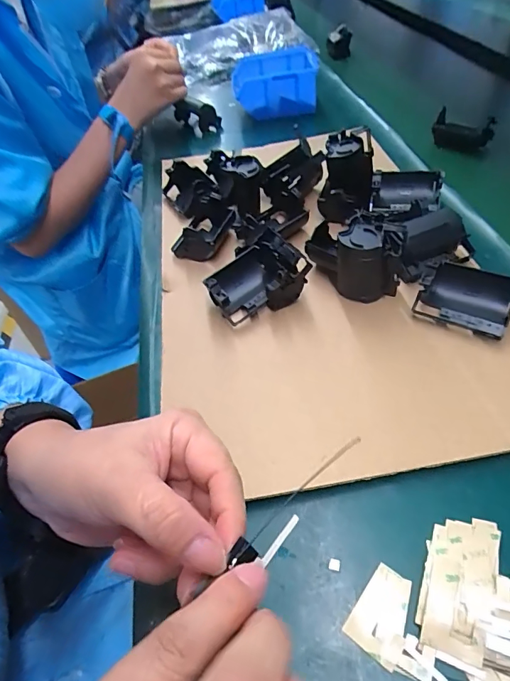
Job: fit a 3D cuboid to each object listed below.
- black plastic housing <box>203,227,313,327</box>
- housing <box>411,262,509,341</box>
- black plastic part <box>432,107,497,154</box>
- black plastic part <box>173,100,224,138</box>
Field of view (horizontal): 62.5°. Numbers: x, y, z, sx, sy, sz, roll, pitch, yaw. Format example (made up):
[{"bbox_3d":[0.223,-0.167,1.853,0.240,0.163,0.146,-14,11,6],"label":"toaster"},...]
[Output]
[{"bbox_3d":[0.000,-0.055,0.385,0.086,0.043,0.066,-30,52,-20],"label":"black plastic housing"},{"bbox_3d":[0.175,-0.034,0.348,0.069,0.034,0.047,24,55,25],"label":"housing"},{"bbox_3d":[0.281,-0.282,0.572,0.075,0.046,0.030,10,50,15],"label":"black plastic part"},{"bbox_3d":[-0.094,-0.366,0.696,0.096,0.051,0.018,28,56,27],"label":"black plastic part"}]

